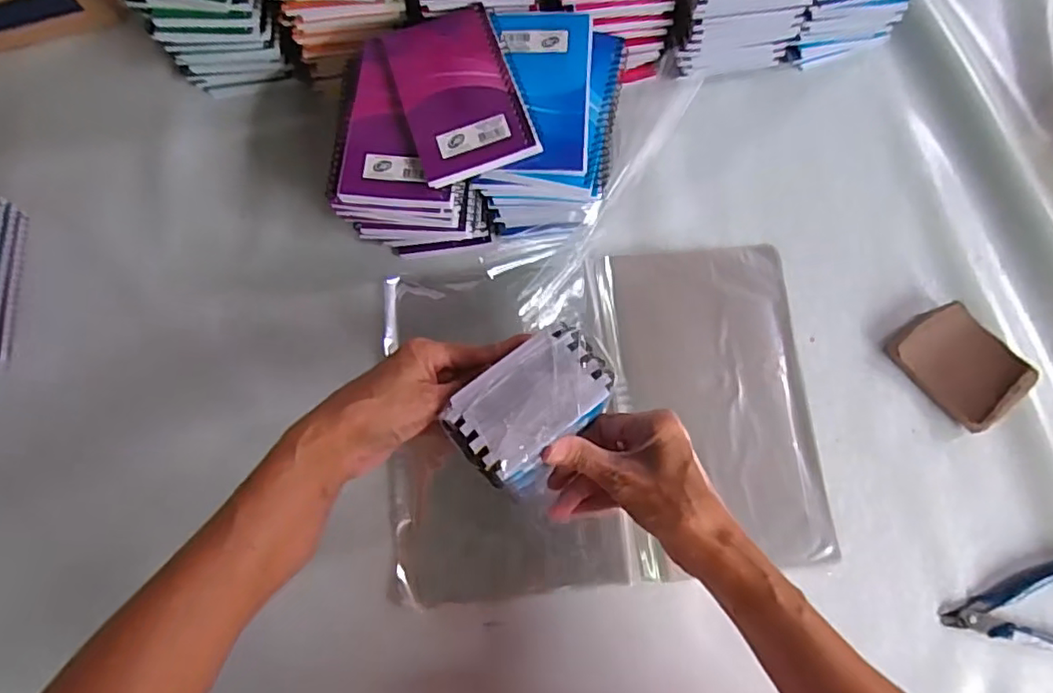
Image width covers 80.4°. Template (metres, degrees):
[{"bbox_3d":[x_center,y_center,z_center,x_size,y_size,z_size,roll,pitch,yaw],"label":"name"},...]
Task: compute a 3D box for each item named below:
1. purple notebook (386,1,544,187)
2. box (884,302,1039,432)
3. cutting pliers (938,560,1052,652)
[{"bbox_3d":[-0.049,-0.187,0.450,0.081,0.015,0.135,-17,77,-6],"label":"purple notebook"},{"bbox_3d":[0.334,0.013,0.483,0.066,0.024,0.088,-39,78,-9],"label":"box"},{"bbox_3d":[0.355,0.186,0.438,0.112,0.015,0.066,-5,75,0],"label":"cutting pliers"}]

